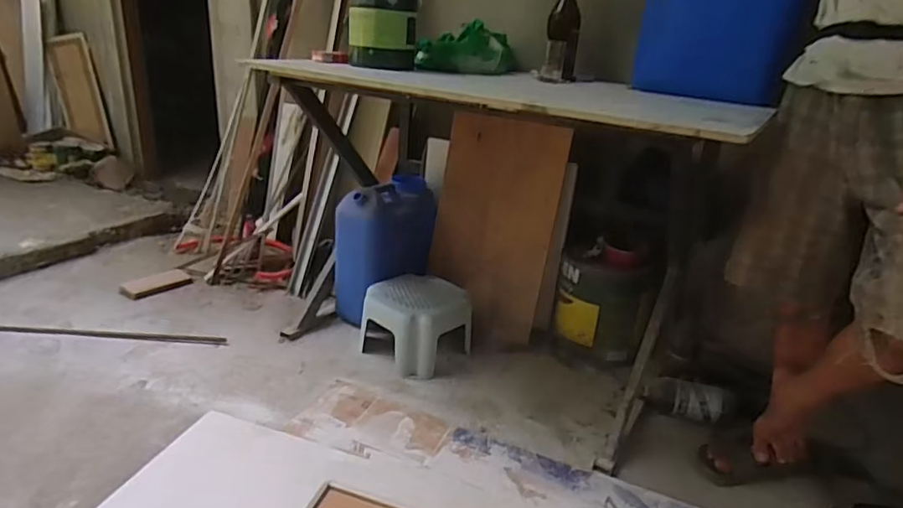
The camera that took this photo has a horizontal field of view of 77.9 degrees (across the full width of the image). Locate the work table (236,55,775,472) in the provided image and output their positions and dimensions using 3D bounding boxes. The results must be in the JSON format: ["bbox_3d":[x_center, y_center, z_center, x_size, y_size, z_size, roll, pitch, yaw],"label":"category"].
[{"bbox_3d":[0.075,-0.075,1.430,1.092,0.781,0.641,17,25,27],"label":"work table"}]

